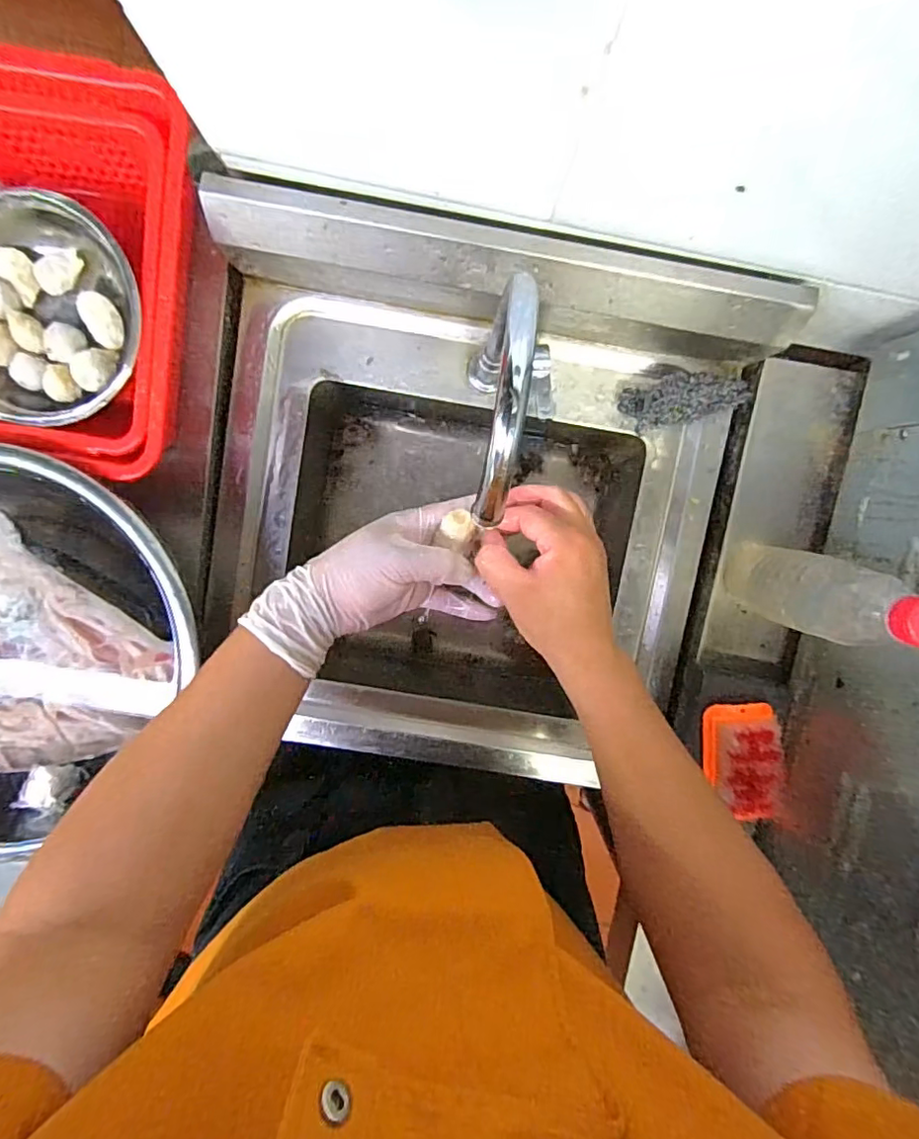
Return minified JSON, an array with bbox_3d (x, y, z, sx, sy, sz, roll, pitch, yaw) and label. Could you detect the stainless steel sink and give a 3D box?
[{"bbox_3d":[0.007,-0.051,0.621,0.503,0.283,0.475,9,96,-2],"label":"stainless steel sink"}]

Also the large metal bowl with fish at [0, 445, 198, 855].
[{"bbox_3d":[-0.414,0.054,0.514,0.291,0.097,0.338,37,94,-4],"label":"large metal bowl with fish"}]

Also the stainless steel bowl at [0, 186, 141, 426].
[{"bbox_3d":[-0.351,-0.212,0.490,0.178,0.058,0.177,5,96,-1],"label":"stainless steel bowl"}]

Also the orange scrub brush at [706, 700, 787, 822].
[{"bbox_3d":[0.267,0.179,0.539,0.062,0.034,0.099,-7,96,0],"label":"orange scrub brush"}]

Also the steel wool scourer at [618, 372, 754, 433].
[{"bbox_3d":[0.225,-0.169,0.562,0.122,0.044,0.047,-14,96,1],"label":"steel wool scourer"}]

